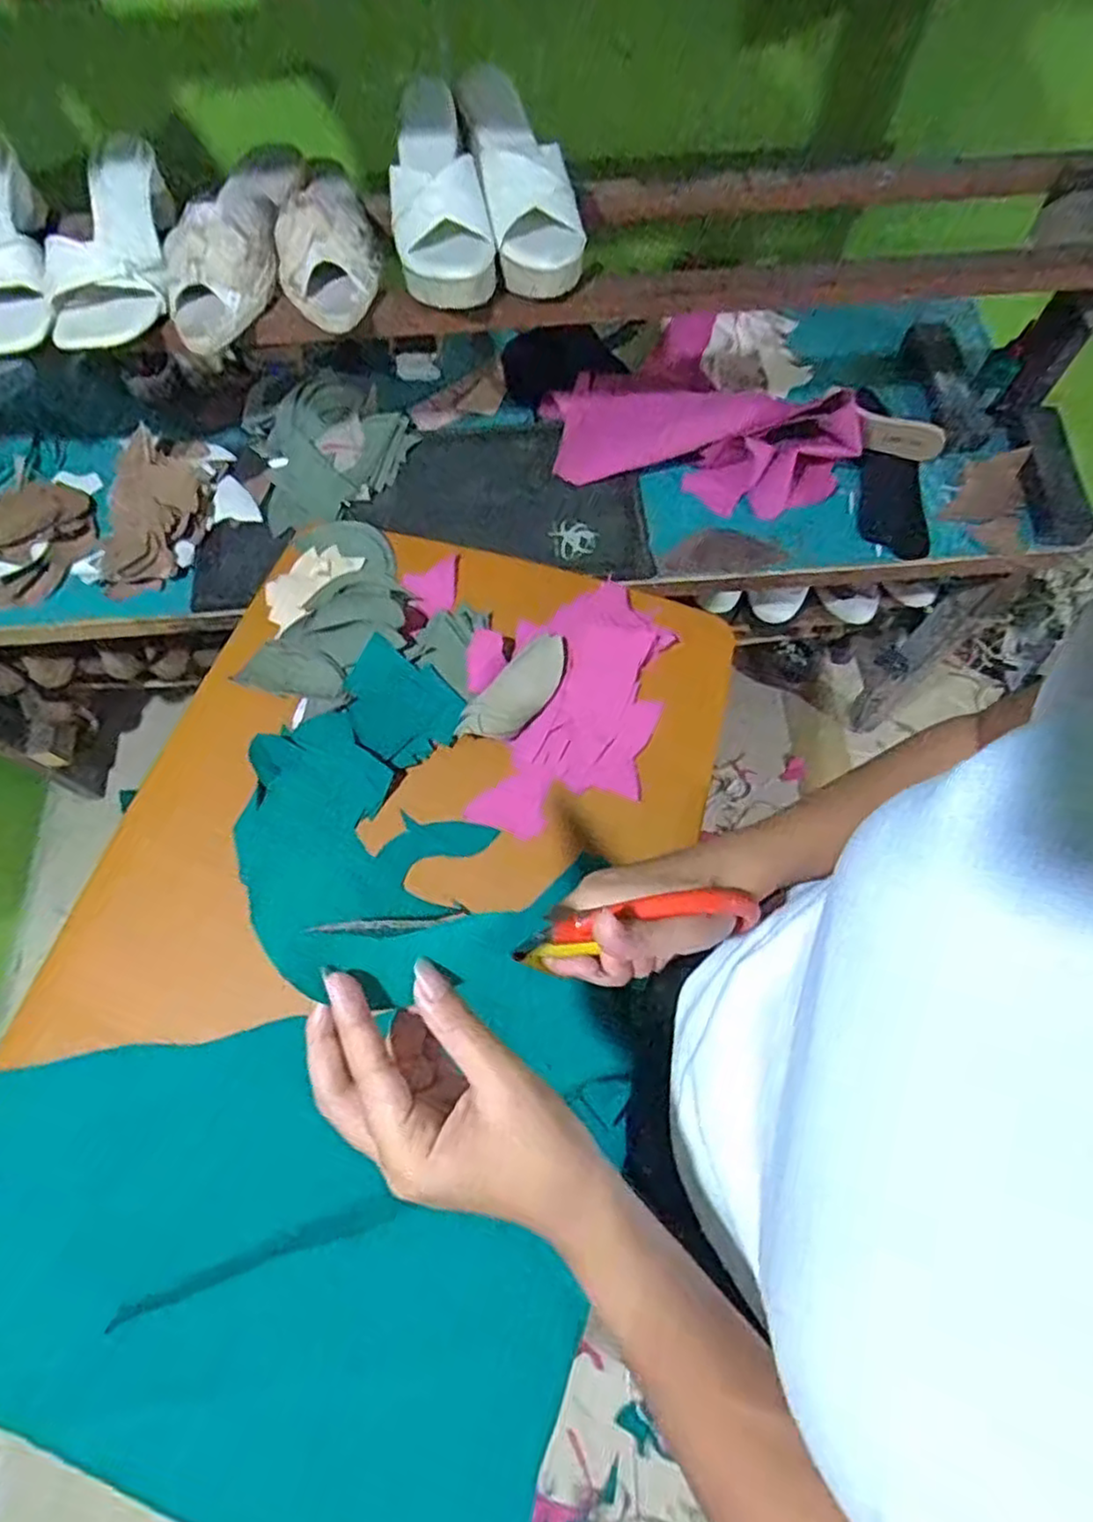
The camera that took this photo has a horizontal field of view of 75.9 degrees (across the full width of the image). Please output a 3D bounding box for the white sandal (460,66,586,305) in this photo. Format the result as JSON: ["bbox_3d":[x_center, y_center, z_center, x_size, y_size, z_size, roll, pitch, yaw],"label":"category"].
[{"bbox_3d":[-0.022,-0.528,0.635,0.077,0.072,0.226,-13,69,-4],"label":"white sandal"}]

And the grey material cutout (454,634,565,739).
[{"bbox_3d":[-0.022,-0.064,0.619,0.044,0.023,0.126,39,74,15],"label":"grey material cutout"}]

